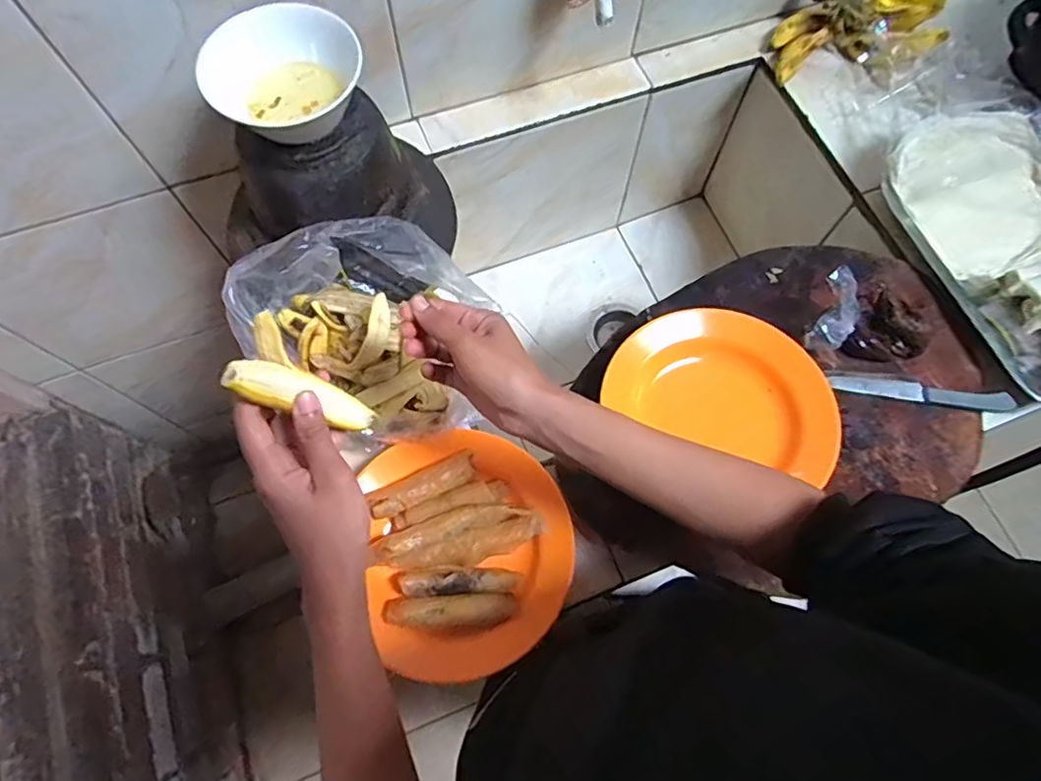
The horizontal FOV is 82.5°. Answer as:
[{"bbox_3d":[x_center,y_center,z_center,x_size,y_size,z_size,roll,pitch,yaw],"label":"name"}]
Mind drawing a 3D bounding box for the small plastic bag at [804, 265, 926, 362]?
[{"bbox_3d":[0.343,-0.078,0.584,0.115,0.063,0.080,4,69,0],"label":"small plastic bag"}]

